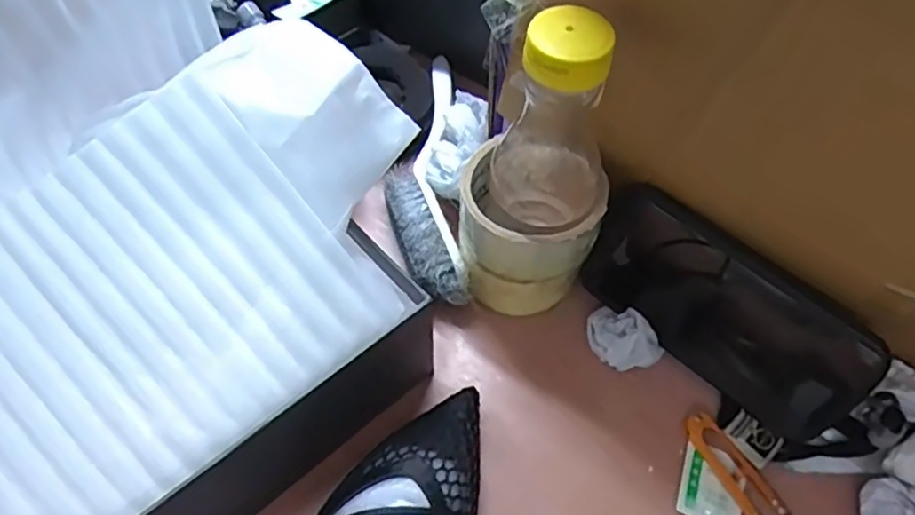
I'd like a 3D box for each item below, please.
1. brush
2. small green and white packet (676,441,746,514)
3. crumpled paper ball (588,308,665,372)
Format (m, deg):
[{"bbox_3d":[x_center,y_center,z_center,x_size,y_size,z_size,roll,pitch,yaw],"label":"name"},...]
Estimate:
[{"bbox_3d":[-0.027,-0.069,0.472,0.053,0.036,0.231,-3,58,-2],"label":"brush"},{"bbox_3d":[0.146,0.131,0.366,0.035,0.004,0.043,19,59,11],"label":"small green and white packet"},{"bbox_3d":[0.103,0.049,0.402,0.035,0.033,0.047,-36,65,-21],"label":"crumpled paper ball"}]

